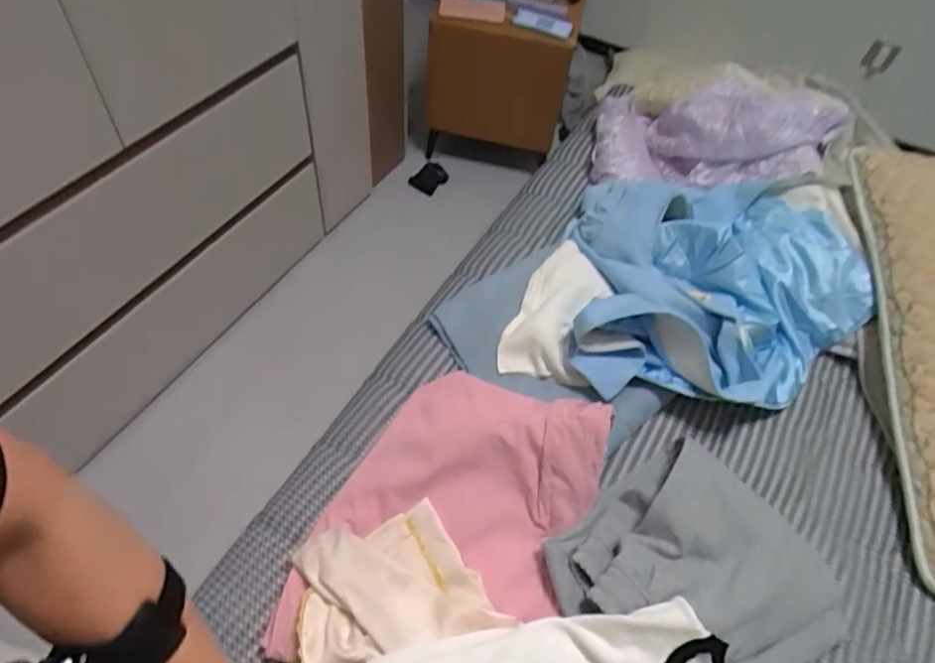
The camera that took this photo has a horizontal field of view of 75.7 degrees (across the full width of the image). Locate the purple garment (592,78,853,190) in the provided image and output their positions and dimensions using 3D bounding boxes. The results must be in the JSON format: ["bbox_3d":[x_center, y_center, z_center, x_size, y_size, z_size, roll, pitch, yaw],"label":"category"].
[{"bbox_3d":[0.441,-0.354,1.080,0.427,0.116,0.211,2,50,21],"label":"purple garment"}]

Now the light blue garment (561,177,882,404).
[{"bbox_3d":[0.379,-0.078,0.932,0.437,0.120,0.413,7,52,-1],"label":"light blue garment"}]

